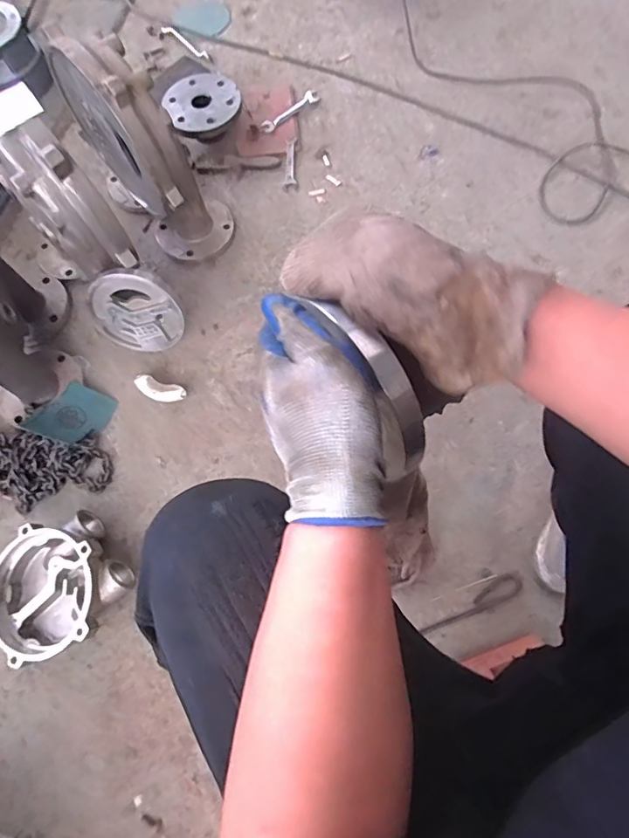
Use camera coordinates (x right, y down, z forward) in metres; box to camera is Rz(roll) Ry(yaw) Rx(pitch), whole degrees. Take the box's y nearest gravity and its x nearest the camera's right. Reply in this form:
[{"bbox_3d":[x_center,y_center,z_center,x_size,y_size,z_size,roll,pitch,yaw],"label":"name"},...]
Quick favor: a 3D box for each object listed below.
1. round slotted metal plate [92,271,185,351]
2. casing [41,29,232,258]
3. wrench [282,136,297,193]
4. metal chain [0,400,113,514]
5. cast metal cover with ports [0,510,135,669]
[{"bbox_3d":[-0.337,-0.200,0.936,0.165,0.170,0.018,13,48,-11],"label":"round slotted metal plate"},{"bbox_3d":[-0.327,-0.534,0.952,0.162,0.357,0.326,-41,72,-11],"label":"casing"},{"bbox_3d":[-0.057,-0.600,1.147,0.030,0.006,0.152,-1,72,2],"label":"wrench"},{"bbox_3d":[-0.523,0.068,0.920,0.251,0.038,0.194,-16,69,-2],"label":"metal chain"},{"bbox_3d":[-0.432,0.278,0.814,0.214,0.099,0.199,-42,72,-11],"label":"cast metal cover with ports"}]

